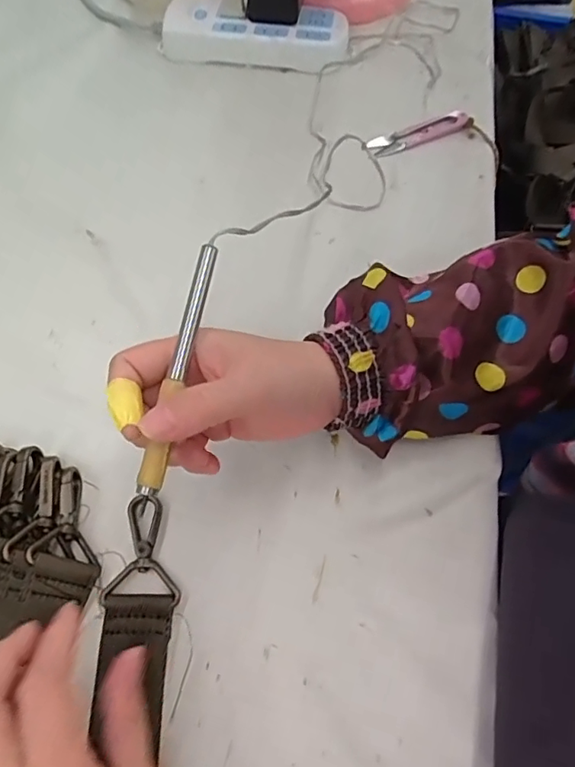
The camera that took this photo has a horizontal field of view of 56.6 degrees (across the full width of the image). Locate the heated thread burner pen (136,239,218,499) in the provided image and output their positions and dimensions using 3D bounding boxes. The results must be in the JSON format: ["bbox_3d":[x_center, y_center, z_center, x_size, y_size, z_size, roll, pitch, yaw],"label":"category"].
[{"bbox_3d":[-0.051,-0.010,0.253,0.010,0.007,0.124,11,76,2],"label":"heated thread burner pen"}]

